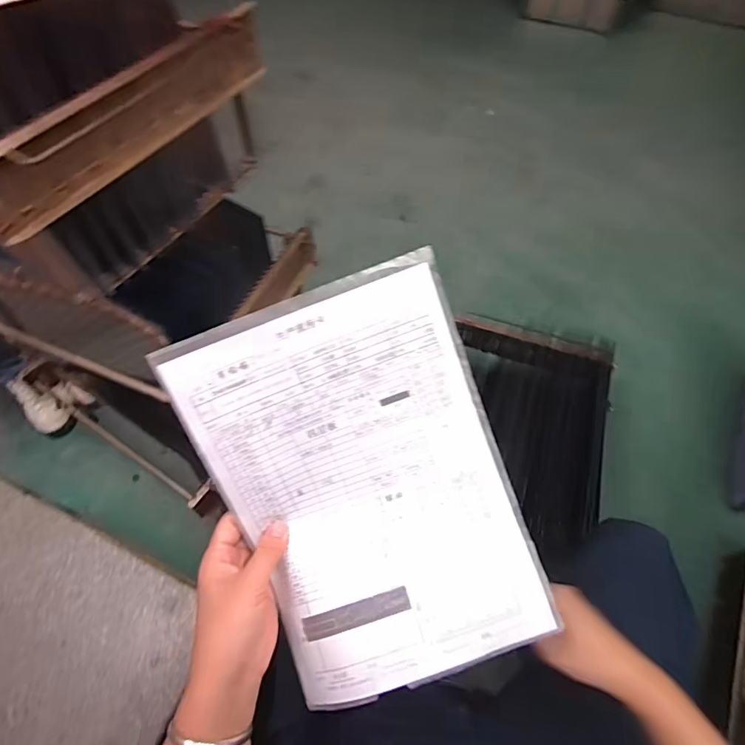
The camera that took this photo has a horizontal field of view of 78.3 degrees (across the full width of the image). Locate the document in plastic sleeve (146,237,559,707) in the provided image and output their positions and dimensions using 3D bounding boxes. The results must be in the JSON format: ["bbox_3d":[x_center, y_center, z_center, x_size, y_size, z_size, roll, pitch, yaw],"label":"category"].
[{"bbox_3d":[-0.007,0.084,0.354,0.215,0.060,0.290,-21,91,-2],"label":"document in plastic sleeve"}]

